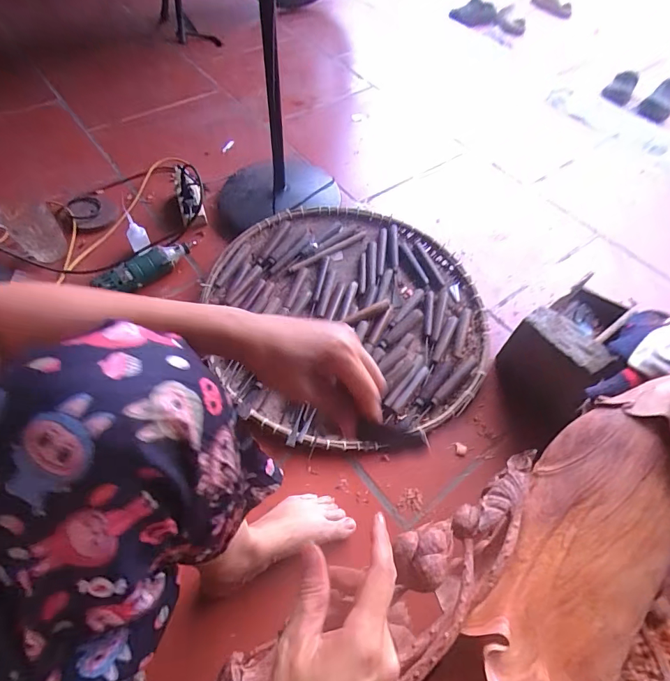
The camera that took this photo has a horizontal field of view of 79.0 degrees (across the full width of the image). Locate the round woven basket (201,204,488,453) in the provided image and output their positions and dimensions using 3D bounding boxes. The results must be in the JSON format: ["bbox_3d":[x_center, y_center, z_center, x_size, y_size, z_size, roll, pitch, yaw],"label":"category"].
[{"bbox_3d":[0.032,-0.059,0.779,0.516,0.064,0.501,1,57,-2],"label":"round woven basket"}]

